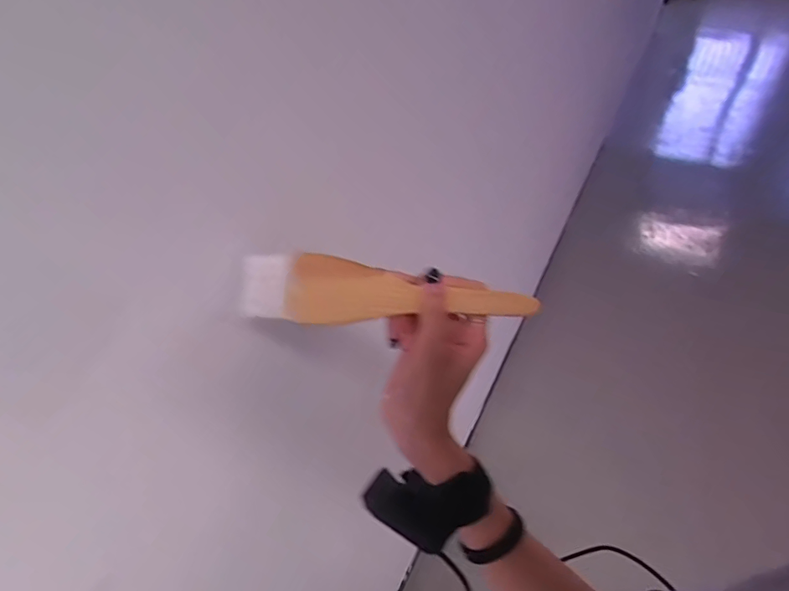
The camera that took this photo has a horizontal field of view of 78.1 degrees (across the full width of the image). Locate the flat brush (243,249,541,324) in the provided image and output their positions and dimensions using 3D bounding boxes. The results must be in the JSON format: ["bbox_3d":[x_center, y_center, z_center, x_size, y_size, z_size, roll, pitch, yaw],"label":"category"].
[{"bbox_3d":[-0.004,0.000,0.336,0.197,0.047,0.005,4,16,-1],"label":"flat brush"}]

